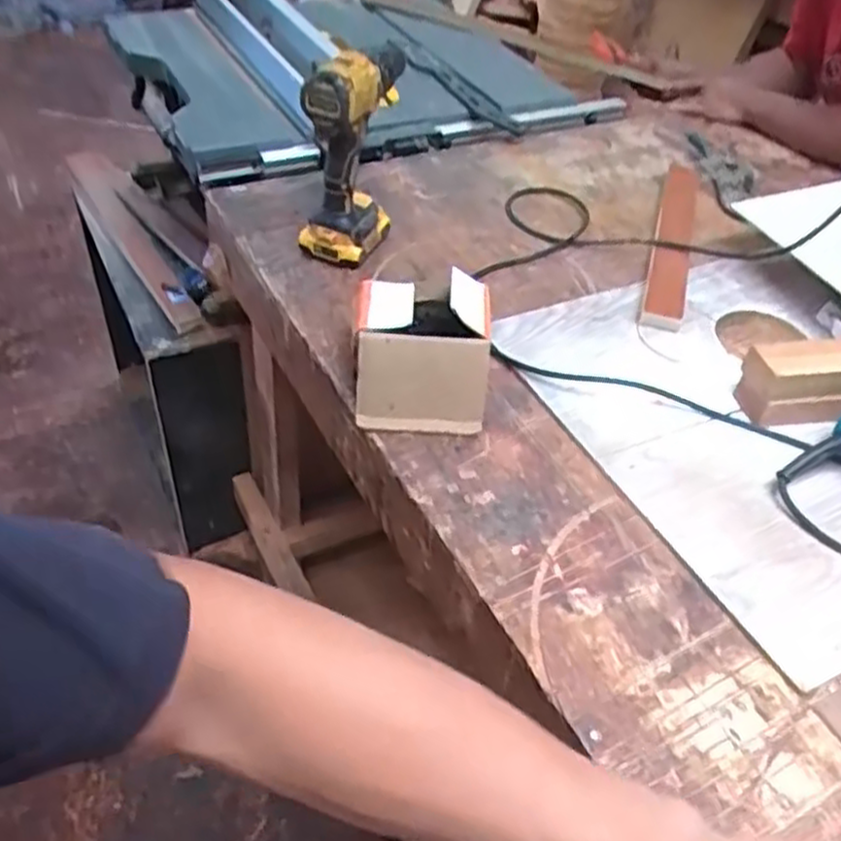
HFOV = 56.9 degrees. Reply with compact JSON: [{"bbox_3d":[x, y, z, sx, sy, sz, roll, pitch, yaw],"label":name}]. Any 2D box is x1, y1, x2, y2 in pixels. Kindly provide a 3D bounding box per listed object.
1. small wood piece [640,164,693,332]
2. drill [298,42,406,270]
[{"bbox_3d":[0.332,-0.246,1.020,0.046,0.014,0.418,14,45,10],"label":"small wood piece"},{"bbox_3d":[-0.084,-0.304,0.907,0.096,0.241,0.153,9,45,5],"label":"drill"}]

